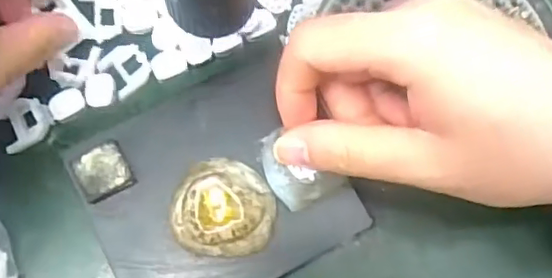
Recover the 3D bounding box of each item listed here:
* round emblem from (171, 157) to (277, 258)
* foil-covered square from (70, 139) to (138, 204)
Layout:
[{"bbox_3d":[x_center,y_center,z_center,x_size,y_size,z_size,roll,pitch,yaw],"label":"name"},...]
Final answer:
[{"bbox_3d":[-0.021,0.027,0.241,0.041,0.011,0.039,-3,75,-1],"label":"round emblem"},{"bbox_3d":[-0.072,0.013,0.243,0.021,0.005,0.021,-27,78,-11],"label":"foil-covered square"}]

